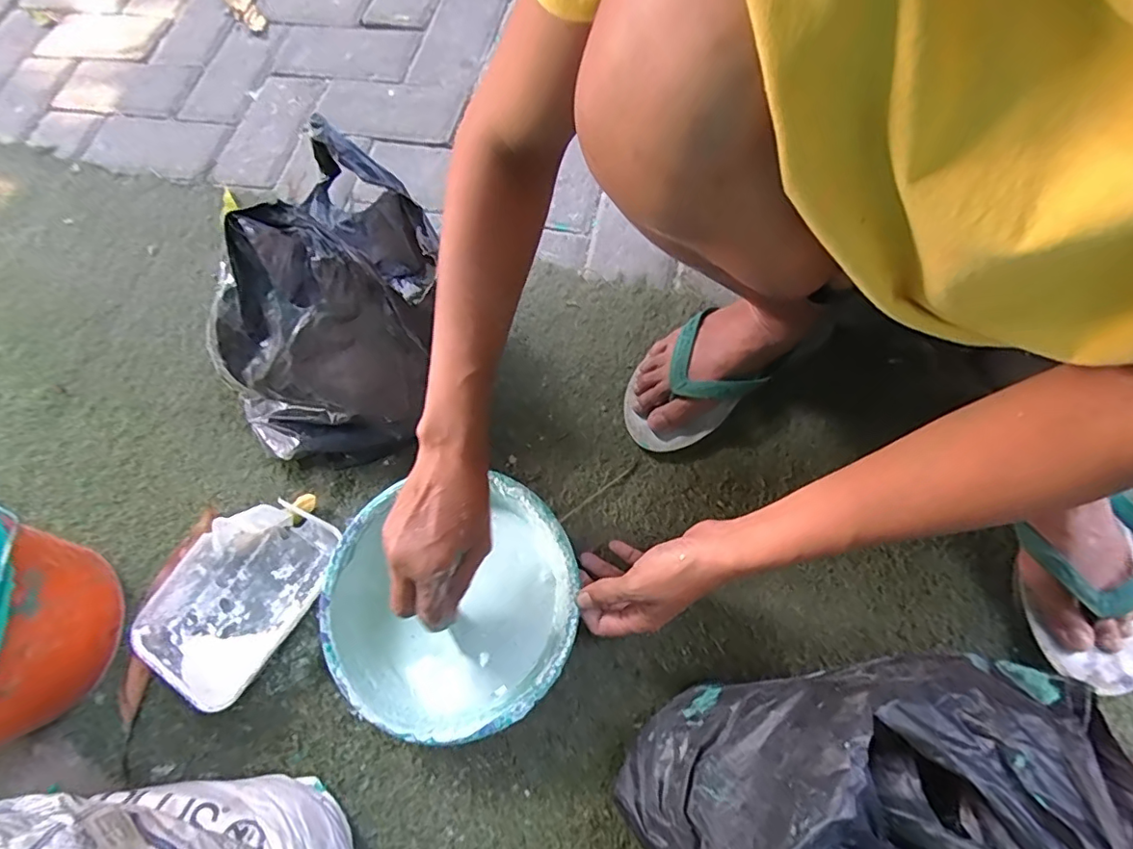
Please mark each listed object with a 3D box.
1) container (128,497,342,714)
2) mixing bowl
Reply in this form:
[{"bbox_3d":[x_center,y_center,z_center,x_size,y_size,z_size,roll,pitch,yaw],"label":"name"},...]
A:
[{"bbox_3d":[-0.284,0.146,0.480,0.109,0.047,0.162,25,70,13],"label":"container"},{"bbox_3d":[-0.089,0.151,0.455,0.195,0.068,0.185,-1,67,3],"label":"mixing bowl"}]

